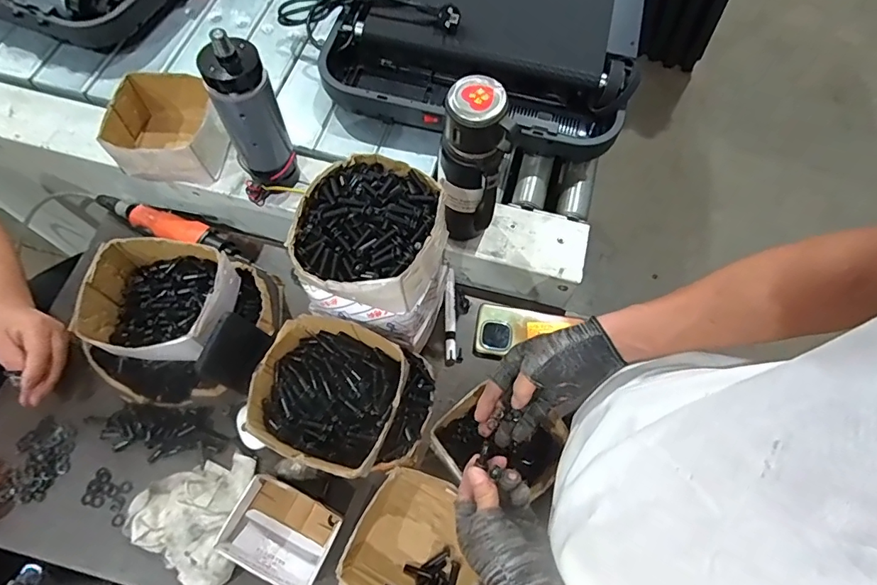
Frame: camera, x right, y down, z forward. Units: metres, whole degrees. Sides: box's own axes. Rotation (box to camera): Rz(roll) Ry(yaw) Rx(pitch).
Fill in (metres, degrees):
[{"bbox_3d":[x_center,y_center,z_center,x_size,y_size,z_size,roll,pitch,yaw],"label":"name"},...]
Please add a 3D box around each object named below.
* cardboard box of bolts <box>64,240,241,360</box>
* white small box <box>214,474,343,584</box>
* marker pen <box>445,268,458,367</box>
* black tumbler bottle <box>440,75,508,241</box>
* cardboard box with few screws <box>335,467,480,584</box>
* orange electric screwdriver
[{"bbox_3d":[-0.346,0.012,0.605,0.157,0.067,0.144,6,66,1],"label":"cardboard box of bolts"},{"bbox_3d":[-0.186,0.281,0.571,0.128,0.056,0.092,26,68,9],"label":"white small box"},{"bbox_3d":[0.018,0.035,0.709,0.017,0.014,0.144,1,66,-2],"label":"marker pen"},{"bbox_3d":[0.036,-0.144,0.603,0.071,0.243,0.072,-3,67,-3],"label":"black tumbler bottle"},{"bbox_3d":[-0.026,0.300,0.570,0.146,0.078,0.154,22,67,7],"label":"cardboard box with few screws"},{"bbox_3d":[-0.411,-0.102,0.731,0.269,0.035,0.039,20,67,7],"label":"orange electric screwdriver"}]

